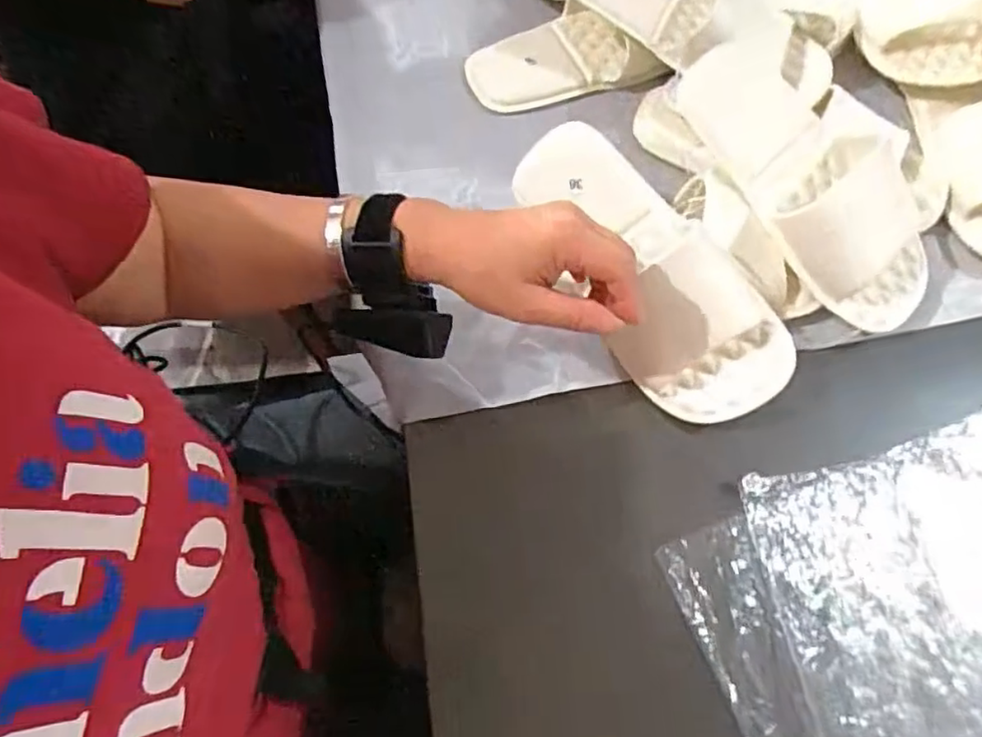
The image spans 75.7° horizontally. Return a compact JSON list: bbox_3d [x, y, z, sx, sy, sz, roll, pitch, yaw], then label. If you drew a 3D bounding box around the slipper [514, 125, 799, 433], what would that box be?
[{"bbox_3d":[0.107,-0.073,0.429,0.092,0.082,0.232,-28,77,-11],"label":"slipper"}]

